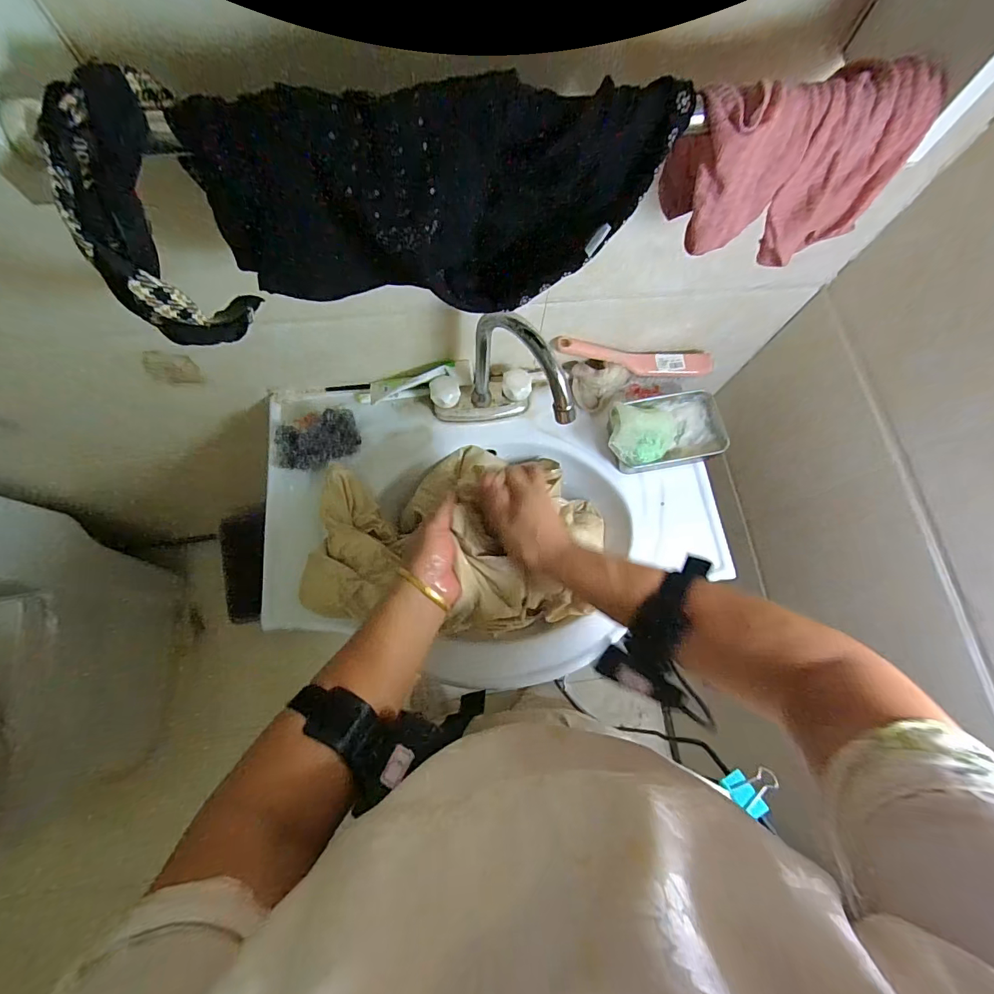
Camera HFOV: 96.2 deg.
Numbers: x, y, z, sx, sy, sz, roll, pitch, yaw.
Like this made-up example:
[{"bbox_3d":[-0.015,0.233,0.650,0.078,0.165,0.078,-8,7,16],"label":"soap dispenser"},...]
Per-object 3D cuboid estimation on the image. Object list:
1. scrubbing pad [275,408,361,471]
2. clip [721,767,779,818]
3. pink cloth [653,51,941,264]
[{"bbox_3d":[-0.244,-0.076,0.600,0.110,0.033,0.065,-20,75,-8],"label":"scrubbing pad"},{"bbox_3d":[0.213,0.242,0.372,0.040,0.014,0.034,-35,78,-12],"label":"clip"},{"bbox_3d":[0.182,-0.211,0.289,0.135,0.094,0.053,-10,74,-5],"label":"pink cloth"}]

